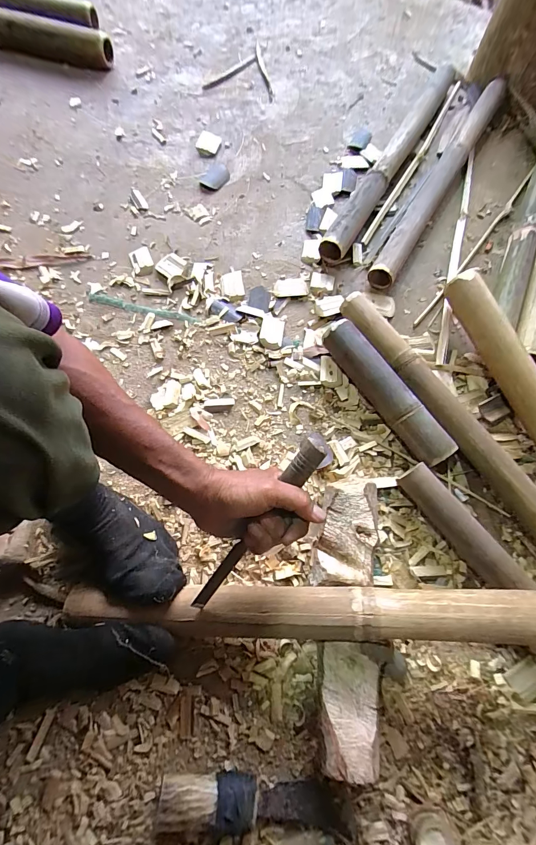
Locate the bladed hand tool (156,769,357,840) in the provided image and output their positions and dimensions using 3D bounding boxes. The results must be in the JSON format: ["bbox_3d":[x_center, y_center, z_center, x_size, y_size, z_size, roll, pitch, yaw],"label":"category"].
[{"bbox_3d":[-0.008,0.445,0.399,0.231,0.043,0.057,8,72,1],"label":"bladed hand tool"}]

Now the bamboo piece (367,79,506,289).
[{"bbox_3d":[0.363,-0.511,0.717,0.047,0.058,0.610,31,74,8],"label":"bamboo piece"}]

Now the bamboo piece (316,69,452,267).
[{"bbox_3d":[0.269,-0.575,0.738,0.061,0.055,0.621,29,73,7],"label":"bamboo piece"}]

